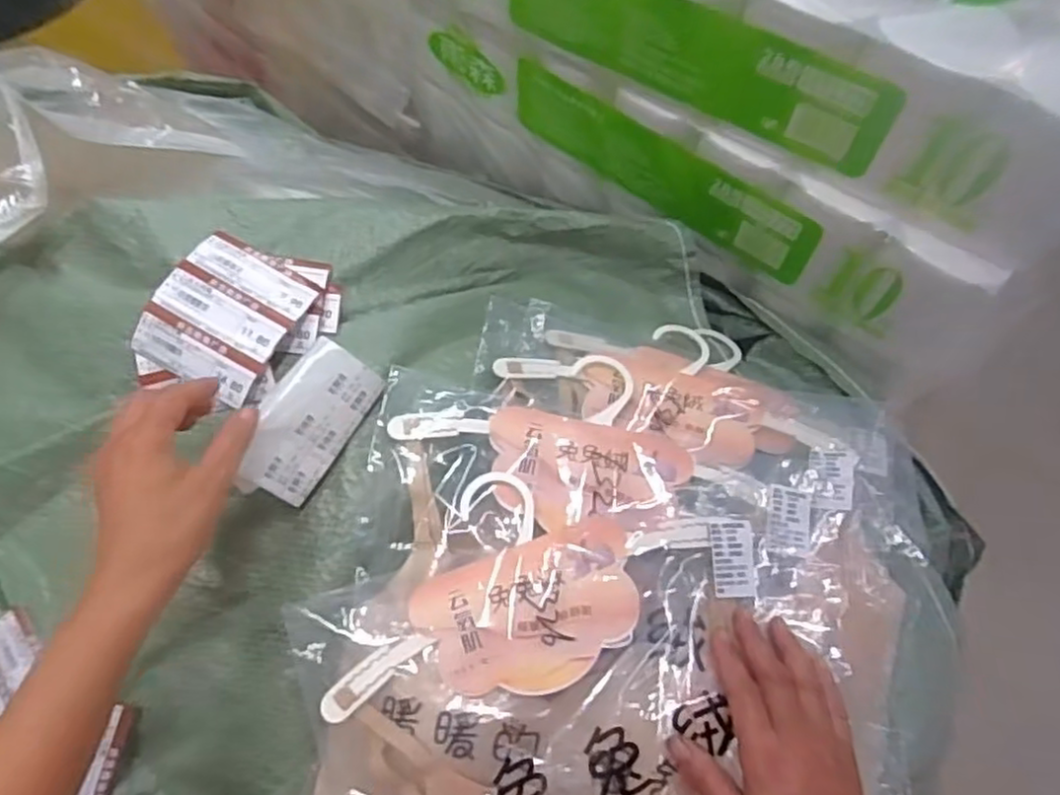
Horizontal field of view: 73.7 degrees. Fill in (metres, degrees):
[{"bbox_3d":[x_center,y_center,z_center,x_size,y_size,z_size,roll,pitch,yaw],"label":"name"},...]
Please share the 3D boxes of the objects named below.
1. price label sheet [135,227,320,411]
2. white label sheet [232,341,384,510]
[{"bbox_3d":[-0.221,-0.062,0.516,0.095,0.027,0.106,25,66,11],"label":"price label sheet"},{"bbox_3d":[-0.152,0.016,0.485,0.022,0.060,0.104,22,73,47],"label":"white label sheet"}]

